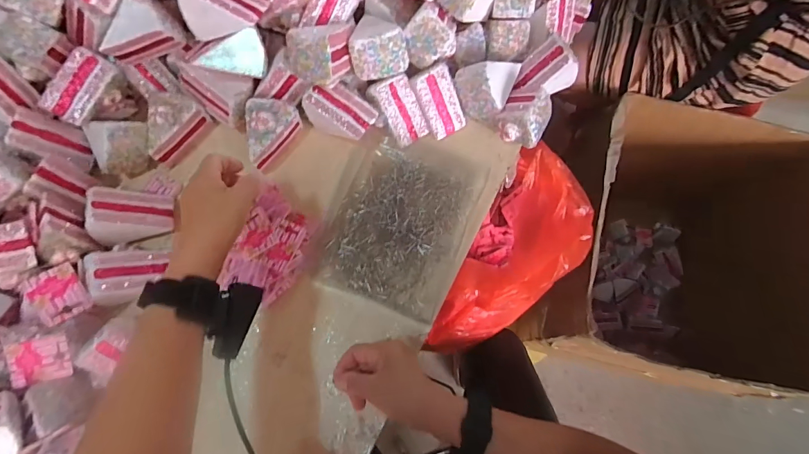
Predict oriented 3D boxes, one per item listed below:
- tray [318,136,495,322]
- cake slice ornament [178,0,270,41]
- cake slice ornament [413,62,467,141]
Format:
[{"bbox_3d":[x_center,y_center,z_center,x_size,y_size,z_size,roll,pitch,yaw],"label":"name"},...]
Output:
[{"bbox_3d":[-0.005,-0.008,0.529,0.172,0.024,0.217,19,74,6],"label":"tray"},{"bbox_3d":[-0.214,-0.269,0.485,0.095,0.051,0.065,5,73,2],"label":"cake slice ornament"},{"bbox_3d":[0.044,-0.177,0.571,0.055,0.044,0.092,-31,119,-5],"label":"cake slice ornament"}]

